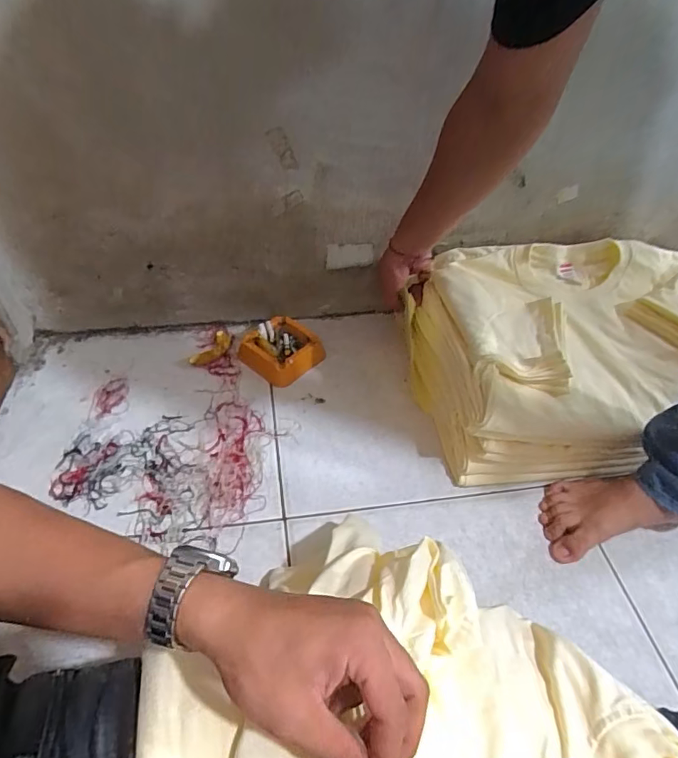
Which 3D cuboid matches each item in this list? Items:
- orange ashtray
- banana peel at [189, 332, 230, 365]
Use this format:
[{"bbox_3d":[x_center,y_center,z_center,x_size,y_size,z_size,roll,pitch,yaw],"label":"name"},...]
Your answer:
[{"bbox_3d":[-0.095,-0.047,0.829,0.119,0.038,0.114,-31,57,-29],"label":"orange ashtray"},{"bbox_3d":[-0.215,-0.050,0.839,0.041,0.015,0.083,25,50,16],"label":"banana peel"}]

